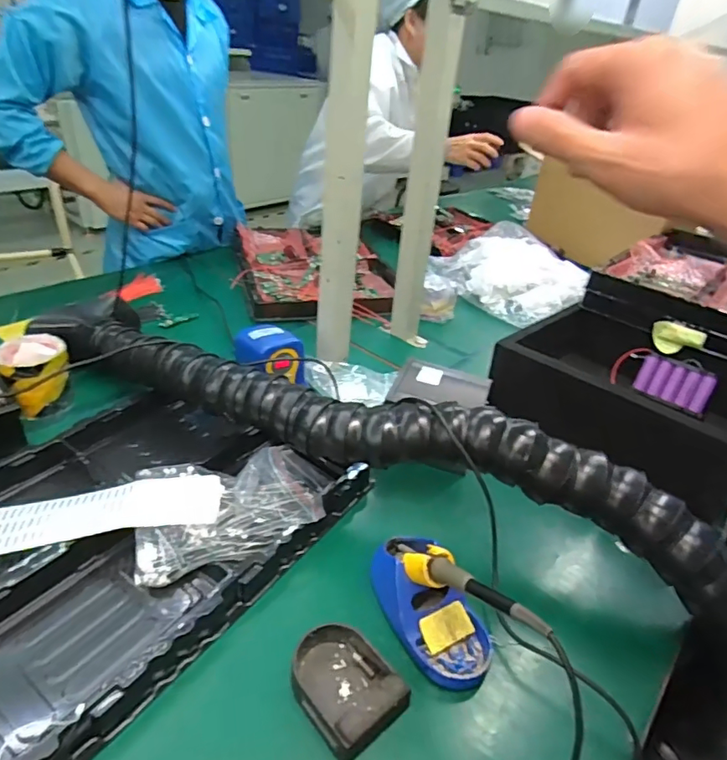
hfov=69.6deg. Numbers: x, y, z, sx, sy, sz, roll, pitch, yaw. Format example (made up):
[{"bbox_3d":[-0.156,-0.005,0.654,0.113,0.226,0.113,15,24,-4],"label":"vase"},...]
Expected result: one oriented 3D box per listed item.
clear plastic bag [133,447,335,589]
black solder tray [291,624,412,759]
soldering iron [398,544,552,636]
[{"bbox_3d":[-0.145,0.138,0.617,0.230,0.065,0.155,-6,34,-16],"label":"clear plastic bag"},{"bbox_3d":[-0.018,0.274,0.473,0.079,0.043,0.101,-23,42,-35],"label":"black solder tray"},{"bbox_3d":[0.088,0.182,0.472,0.020,0.018,0.203,-15,9,-28],"label":"soldering iron"}]

